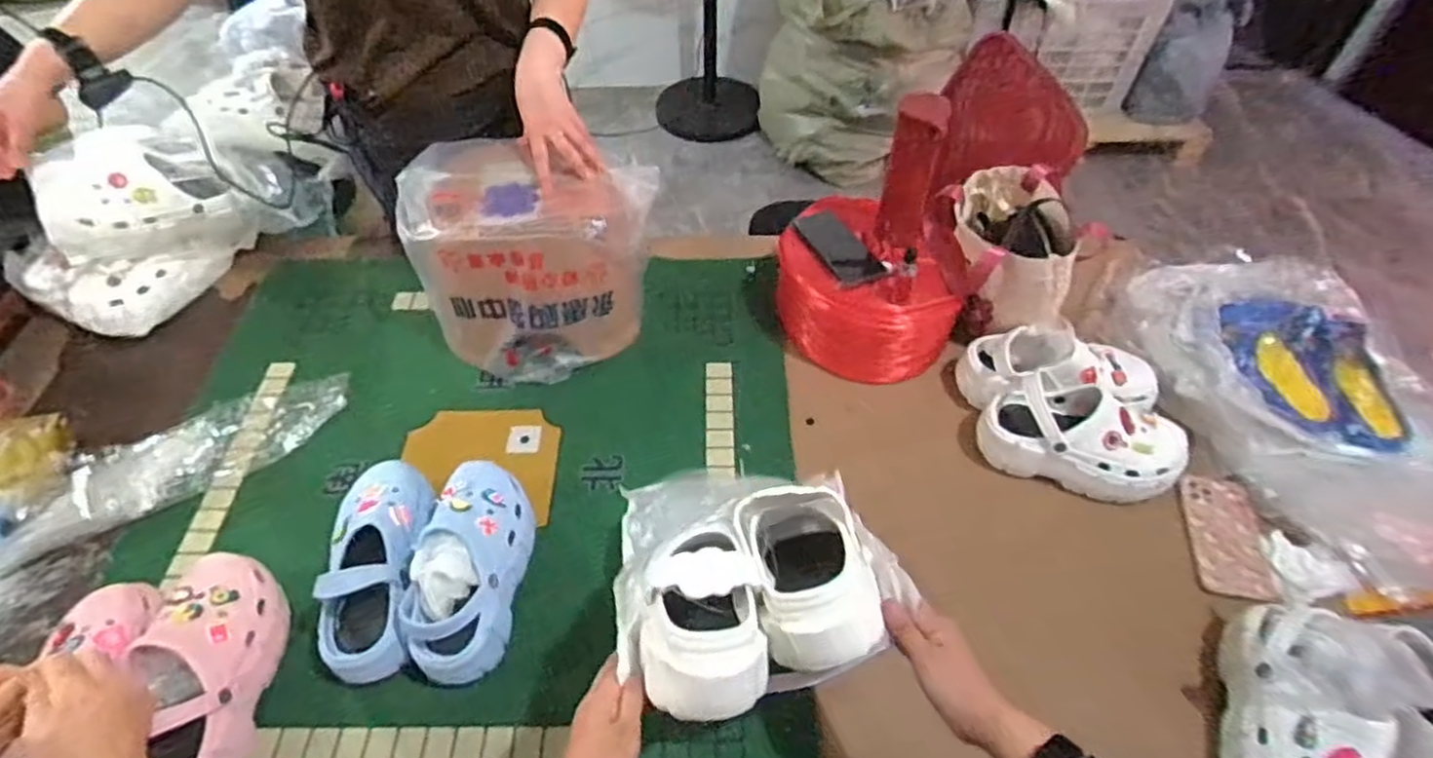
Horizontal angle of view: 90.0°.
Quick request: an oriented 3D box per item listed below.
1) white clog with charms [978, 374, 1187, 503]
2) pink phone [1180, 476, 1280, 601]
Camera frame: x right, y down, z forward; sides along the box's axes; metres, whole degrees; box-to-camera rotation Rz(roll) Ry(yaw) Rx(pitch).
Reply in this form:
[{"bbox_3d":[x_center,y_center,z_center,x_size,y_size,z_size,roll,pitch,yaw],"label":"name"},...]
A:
[{"bbox_3d":[0.481,0.080,0.938,0.247,0.101,0.113,11,52,7],"label":"white clog with charms"},{"bbox_3d":[0.645,0.198,0.908,0.087,0.010,0.164,2,53,10],"label":"pink phone"}]

